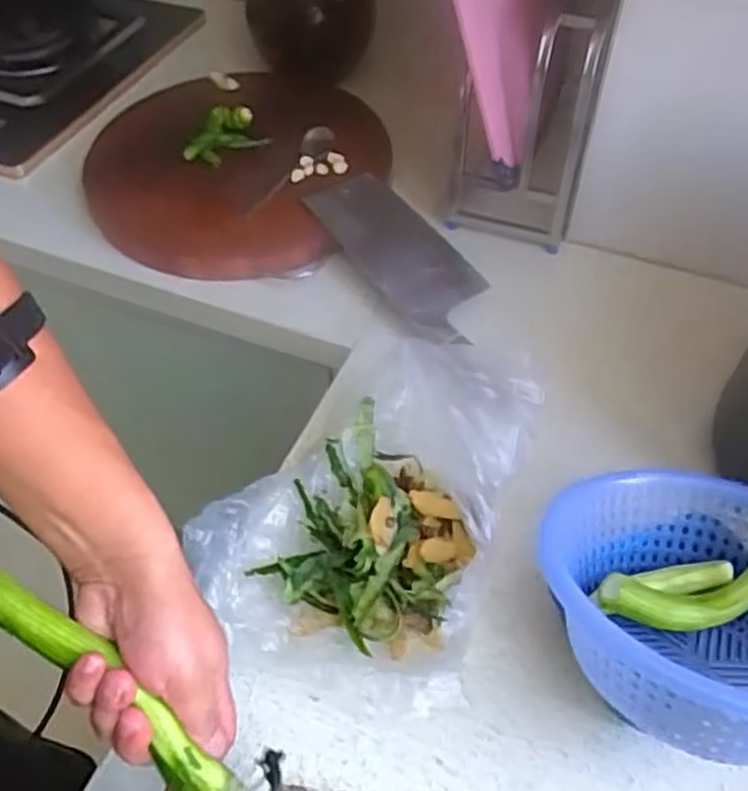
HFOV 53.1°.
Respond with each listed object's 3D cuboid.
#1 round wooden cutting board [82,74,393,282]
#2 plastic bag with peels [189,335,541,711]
[{"bbox_3d":[-0.151,-0.255,0.820,0.323,0.034,0.303,-2,60,4],"label":"round wooden cutting board"},{"bbox_3d":[-0.006,0.078,0.550,0.193,0.087,0.253,14,53,12],"label":"plastic bag with peels"}]

